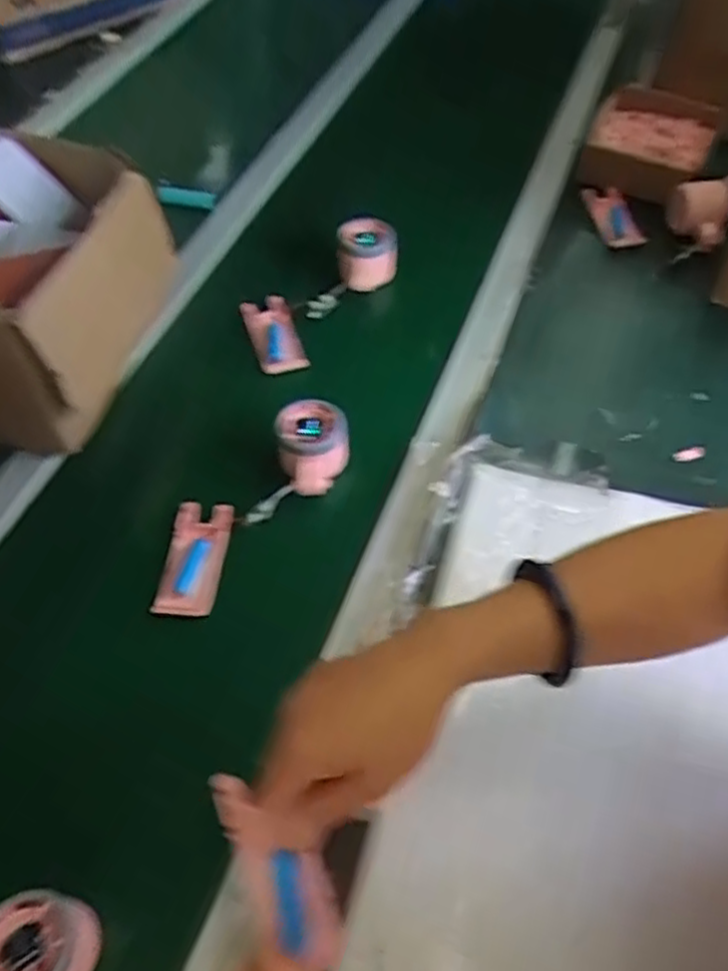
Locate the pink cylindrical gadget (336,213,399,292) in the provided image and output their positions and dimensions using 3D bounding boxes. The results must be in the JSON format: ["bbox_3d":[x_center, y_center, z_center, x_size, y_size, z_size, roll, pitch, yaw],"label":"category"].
[{"bbox_3d":[0.004,-0.253,0.800,0.065,0.058,0.064,0,55,0],"label":"pink cylindrical gadget"}]

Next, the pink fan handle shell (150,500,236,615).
[{"bbox_3d":[-0.142,0.062,0.617,0.050,0.013,0.105,5,55,3],"label":"pink fan handle shell"}]

